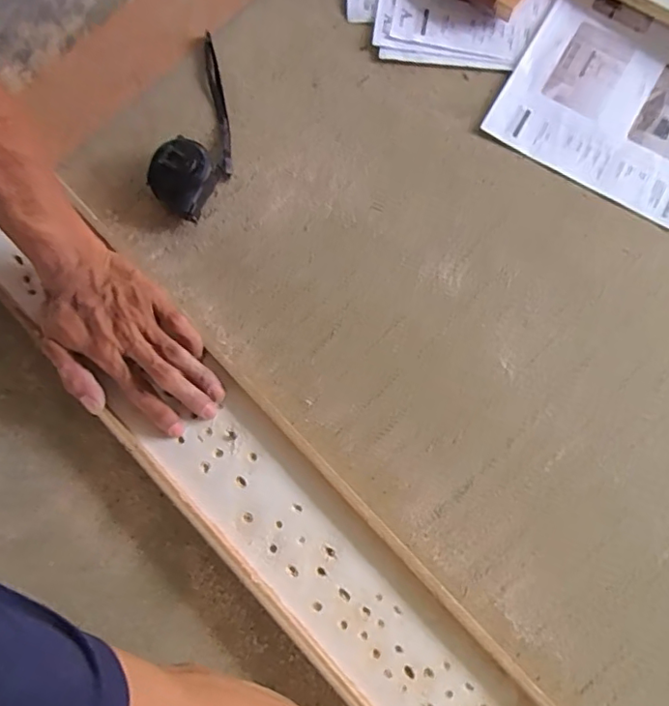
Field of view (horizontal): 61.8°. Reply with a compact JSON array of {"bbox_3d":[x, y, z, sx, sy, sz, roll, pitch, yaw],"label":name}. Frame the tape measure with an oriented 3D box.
[{"bbox_3d":[-0.126,-0.222,0.538,0.062,0.041,0.192,13,79,3],"label":"tape measure"}]

